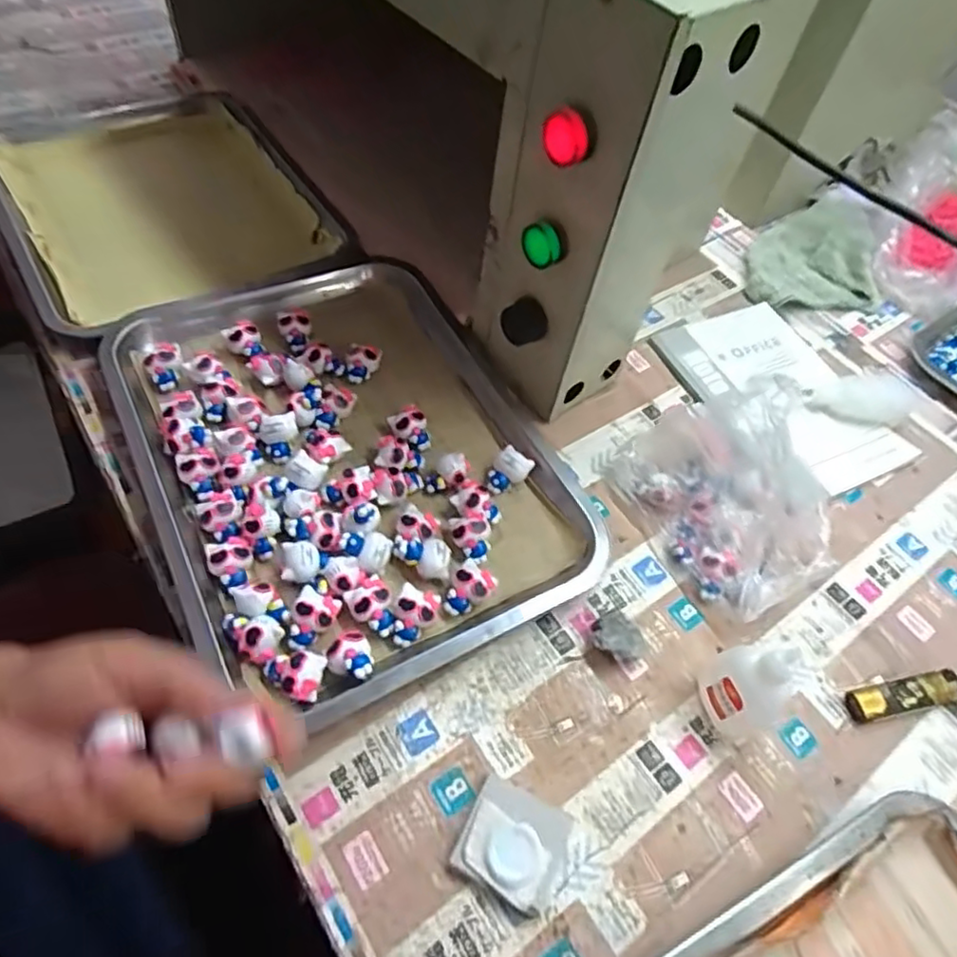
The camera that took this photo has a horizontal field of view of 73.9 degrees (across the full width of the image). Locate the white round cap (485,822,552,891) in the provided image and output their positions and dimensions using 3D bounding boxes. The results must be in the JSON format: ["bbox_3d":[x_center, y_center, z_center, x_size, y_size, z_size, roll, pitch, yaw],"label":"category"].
[{"bbox_3d":[0.020,0.193,0.324,0.030,0.004,0.026,-23,62,-26],"label":"white round cap"}]

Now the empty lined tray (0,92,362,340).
[{"bbox_3d":[-0.332,-0.279,0.651,0.269,0.067,0.390,-28,63,-23],"label":"empty lined tray"}]

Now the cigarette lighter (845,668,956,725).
[{"bbox_3d":[0.274,0.140,0.408,0.081,0.014,0.021,-9,57,-13],"label":"cigarette lighter"}]

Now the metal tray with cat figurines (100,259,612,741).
[{"bbox_3d":[-0.097,-0.023,0.470,0.274,0.041,0.358,-23,62,-21],"label":"metal tray with cat figurines"}]

